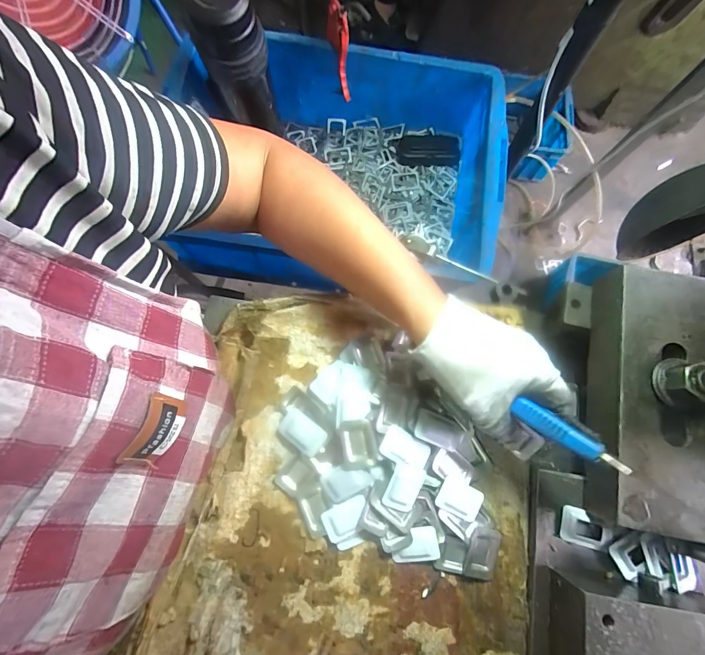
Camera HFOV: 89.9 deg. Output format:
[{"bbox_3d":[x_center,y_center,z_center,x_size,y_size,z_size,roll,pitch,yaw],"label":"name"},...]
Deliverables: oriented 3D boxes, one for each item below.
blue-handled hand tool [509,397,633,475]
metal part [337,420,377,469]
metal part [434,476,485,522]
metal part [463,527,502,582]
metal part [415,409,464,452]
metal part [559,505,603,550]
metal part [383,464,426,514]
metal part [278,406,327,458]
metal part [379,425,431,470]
[{"bbox_3d":[0.144,0.072,0.236,0.070,0.007,0.014,32,77,33],"label":"blue-handled hand tool"},{"bbox_3d":[0.004,0.099,0.300,0.029,0.009,0.037,-12,76,-3],"label":"metal part"},{"bbox_3d":[0.091,0.145,0.299,0.038,0.008,0.027,26,77,6],"label":"metal part"},{"bbox_3d":[0.108,0.189,0.295,0.025,0.006,0.040,17,77,4],"label":"metal part"},{"bbox_3d":[0.074,0.088,0.304,0.041,0.005,0.026,23,67,-10],"label":"metal part"},{"bbox_3d":[0.184,0.161,0.284,0.031,0.006,0.027,15,76,3],"label":"metal part"},{"bbox_3d":[0.044,0.134,0.294,0.028,0.006,0.040,21,97,-8],"label":"metal part"},{"bbox_3d":[-0.046,0.093,0.314,0.043,0.010,0.026,34,78,7],"label":"metal part"},{"bbox_3d":[0.044,0.103,0.297,0.040,0.008,0.025,30,78,7],"label":"metal part"}]

